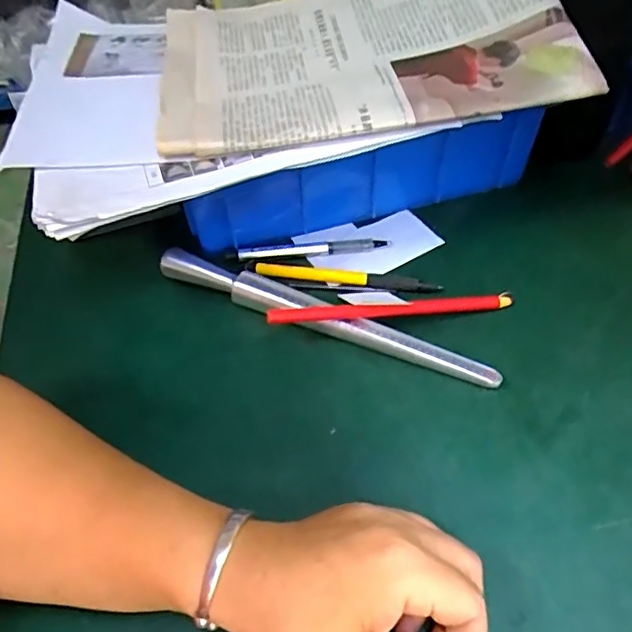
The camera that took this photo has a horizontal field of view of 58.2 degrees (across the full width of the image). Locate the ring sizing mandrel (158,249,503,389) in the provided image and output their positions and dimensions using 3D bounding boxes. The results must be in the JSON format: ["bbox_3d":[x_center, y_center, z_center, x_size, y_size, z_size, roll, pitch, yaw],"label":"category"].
[{"bbox_3d":[0.002,-0.002,0.380,0.240,0.021,0.024,21,54,18],"label":"ring sizing mandrel"}]

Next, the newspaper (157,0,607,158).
[{"bbox_3d":[0.024,-0.212,0.413,0.277,0.062,0.227,-6,51,-3],"label":"newspaper"}]

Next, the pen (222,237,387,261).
[{"bbox_3d":[-0.006,-0.052,0.432,0.120,0.011,0.014,-2,51,1],"label":"pen"}]

